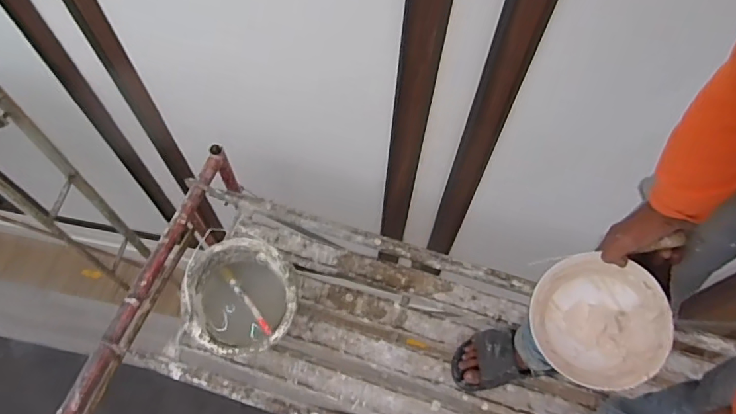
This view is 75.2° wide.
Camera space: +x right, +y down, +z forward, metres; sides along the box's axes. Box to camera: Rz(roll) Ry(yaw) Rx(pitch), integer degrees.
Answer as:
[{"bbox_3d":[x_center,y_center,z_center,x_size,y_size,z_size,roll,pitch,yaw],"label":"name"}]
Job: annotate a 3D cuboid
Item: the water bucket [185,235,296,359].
[{"bbox_3d":[-0.276,0.220,1.089,0.226,0.179,0.242,1,61,-1],"label":"water bucket"}]

